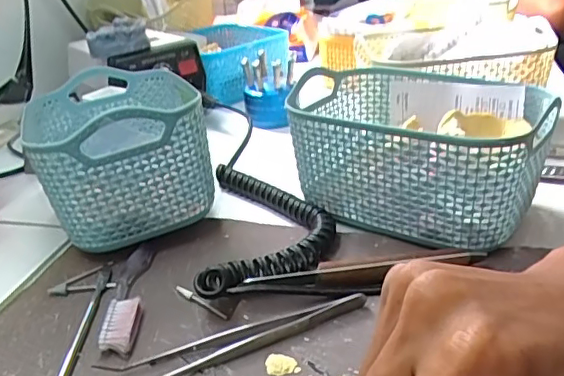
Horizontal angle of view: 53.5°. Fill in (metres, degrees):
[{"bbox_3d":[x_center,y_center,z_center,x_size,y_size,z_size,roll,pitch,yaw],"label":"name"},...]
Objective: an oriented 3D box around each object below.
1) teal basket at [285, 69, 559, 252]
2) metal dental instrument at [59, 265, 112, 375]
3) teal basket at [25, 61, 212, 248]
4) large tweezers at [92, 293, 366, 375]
[{"bbox_3d":[0.094,-0.026,0.397,0.162,0.080,0.118,16,34,34],"label":"teal basket"},{"bbox_3d":[-0.111,0.088,0.295,0.008,0.004,0.158,-5,28,0],"label":"metal dental instrument"},{"bbox_3d":[-0.126,-0.032,0.426,0.111,0.097,0.181,-15,29,-17],"label":"teal basket"},{"bbox_3d":[-0.023,0.079,0.298,0.143,0.007,0.025,-15,29,-17],"label":"large tweezers"}]

